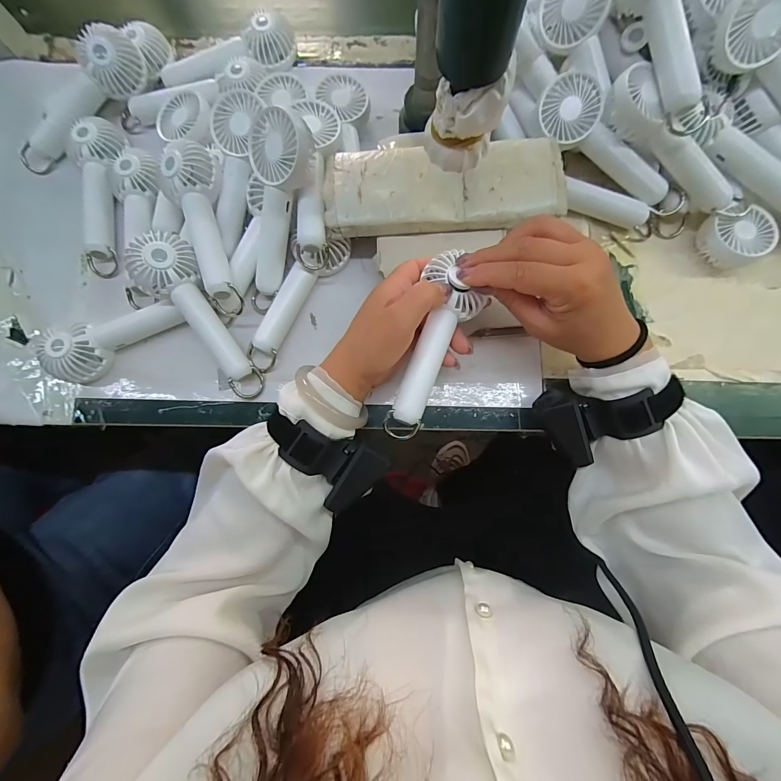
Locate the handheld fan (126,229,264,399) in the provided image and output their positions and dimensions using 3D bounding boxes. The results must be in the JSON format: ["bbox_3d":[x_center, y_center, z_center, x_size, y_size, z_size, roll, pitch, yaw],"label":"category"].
[{"bbox_3d":[-0.175,-0.065,0.328,0.050,0.028,0.164,-32,101,-3],"label":"handheld fan"}]

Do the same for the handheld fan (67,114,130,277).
[{"bbox_3d":[-0.298,-0.201,0.363,0.046,0.031,0.161,-3,83,1],"label":"handheld fan"}]

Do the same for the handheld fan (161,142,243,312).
[{"bbox_3d":[-0.168,-0.151,0.326,0.045,0.032,0.152,-16,83,-1],"label":"handheld fan"}]

